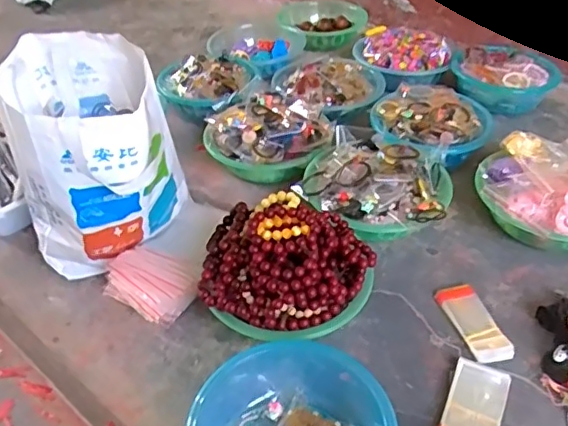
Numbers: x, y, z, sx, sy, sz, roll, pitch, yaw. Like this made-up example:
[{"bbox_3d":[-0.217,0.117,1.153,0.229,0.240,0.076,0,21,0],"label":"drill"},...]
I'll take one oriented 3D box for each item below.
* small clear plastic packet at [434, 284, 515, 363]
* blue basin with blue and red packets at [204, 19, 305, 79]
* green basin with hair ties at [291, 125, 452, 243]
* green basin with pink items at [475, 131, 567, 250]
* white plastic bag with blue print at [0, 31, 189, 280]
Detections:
[{"bbox_3d":[0.264,0.152,0.779,0.053,0.014,0.129,-10,41,-10],"label":"small clear plastic packet"},{"bbox_3d":[-0.070,-0.408,1.349,0.178,0.079,0.190,25,47,28],"label":"blue basin with blue and red packets"},{"bbox_3d":[0.157,-0.040,0.939,0.227,0.101,0.219,-1,40,1],"label":"green basin with hair ties"},{"bbox_3d":[0.431,-0.022,0.902,0.226,0.110,0.207,-1,40,1],"label":"green basin with pink items"},{"bbox_3d":[-0.270,-0.069,0.829,0.224,0.315,0.233,-11,41,-10],"label":"white plastic bag with blue print"}]

